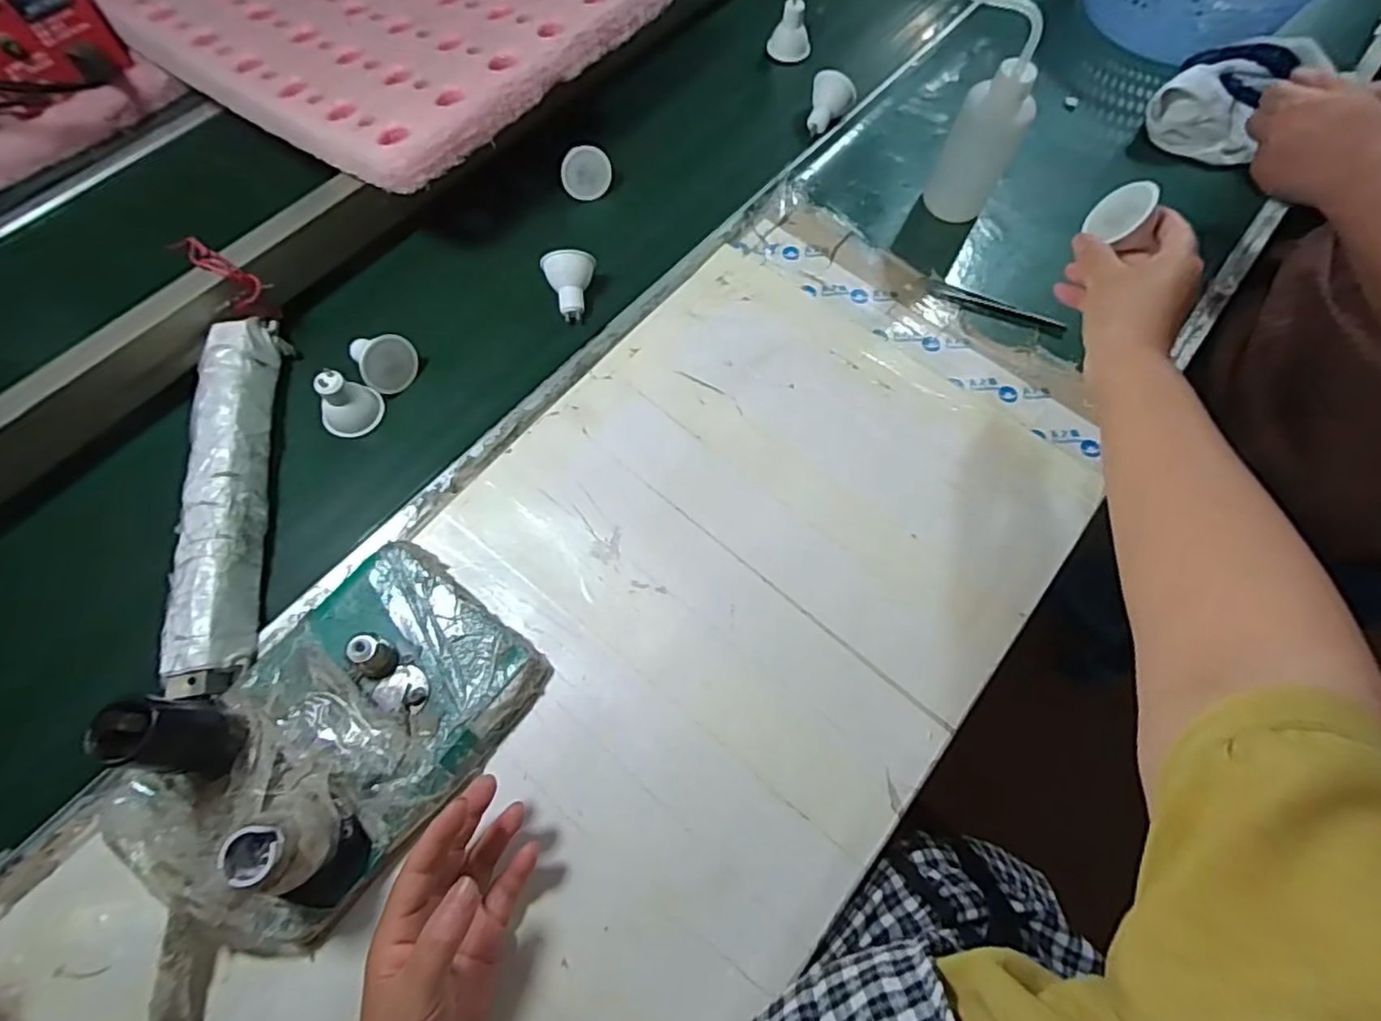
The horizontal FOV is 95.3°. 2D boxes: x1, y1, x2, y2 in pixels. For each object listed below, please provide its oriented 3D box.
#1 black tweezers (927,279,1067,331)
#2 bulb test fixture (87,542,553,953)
[{"bbox_3d":[0.282,-0.190,0.583,0.126,0.004,0.020,21,68,8],"label":"black tweezers"},{"bbox_3d":[-0.225,0.128,0.381,0.161,0.108,0.224,40,72,15],"label":"bulb test fixture"}]

